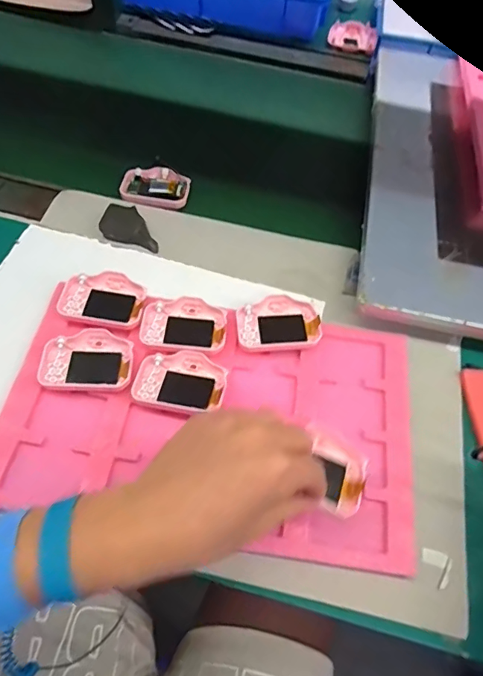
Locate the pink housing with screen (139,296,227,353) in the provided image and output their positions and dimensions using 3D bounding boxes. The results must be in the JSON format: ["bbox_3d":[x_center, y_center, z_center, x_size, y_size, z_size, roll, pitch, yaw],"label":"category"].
[{"bbox_3d":[-0.058,-0.013,0.481,0.082,0.011,0.059,4,58,-2],"label":"pink housing with screen"}]

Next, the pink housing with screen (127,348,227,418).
[{"bbox_3d":[-0.056,0.040,0.451,0.084,0.015,0.059,8,58,1],"label":"pink housing with screen"}]

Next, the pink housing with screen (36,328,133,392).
[{"bbox_3d":[-0.146,0.021,0.456,0.082,0.015,0.060,4,58,-2],"label":"pink housing with screen"}]

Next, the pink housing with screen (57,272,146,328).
[{"bbox_3d":[-0.141,-0.040,0.495,0.084,0.023,0.059,9,58,2],"label":"pink housing with screen"}]

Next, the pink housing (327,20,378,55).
[{"bbox_3d":[0.195,-0.526,0.828,0.082,0.019,0.067,15,58,5],"label":"pink housing"}]

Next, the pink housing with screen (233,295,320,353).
[{"bbox_3d":[0.037,-0.014,0.493,0.083,0.019,0.057,1,58,-4],"label":"pink housing with screen"}]

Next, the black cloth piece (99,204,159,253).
[{"bbox_3d":[-0.127,-0.129,0.550,0.068,0.010,0.041,15,88,-3],"label":"black cloth piece"}]

